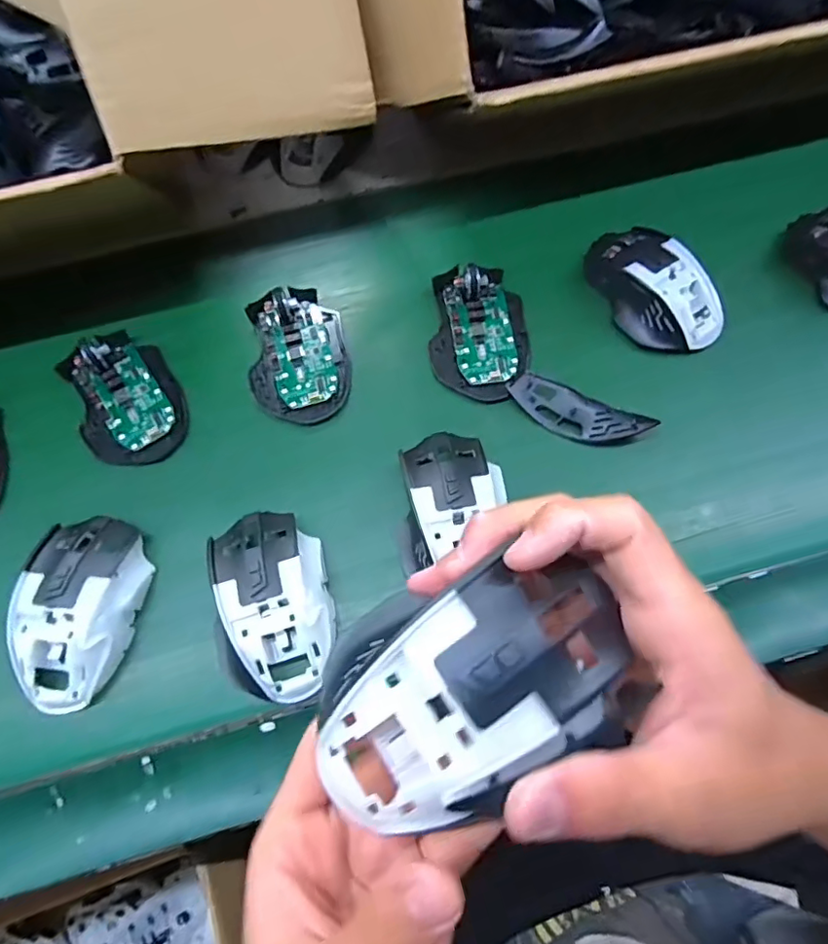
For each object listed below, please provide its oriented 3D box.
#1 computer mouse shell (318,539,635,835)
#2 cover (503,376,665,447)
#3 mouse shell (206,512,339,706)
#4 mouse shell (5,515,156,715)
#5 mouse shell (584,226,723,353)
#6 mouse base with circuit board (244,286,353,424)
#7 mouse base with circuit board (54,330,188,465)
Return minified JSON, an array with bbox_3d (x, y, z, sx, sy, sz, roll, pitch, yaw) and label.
[{"bbox_3d":[0.019,0.071,0.182,0.109,0.038,0.065,-23,68,-7],"label":"computer mouse shell"},{"bbox_3d":[0.115,-0.042,0.392,0.099,0.009,0.031,26,71,13],"label":"cover"},{"bbox_3d":[-0.088,0.078,0.340,0.070,0.036,0.114,-17,67,-4],"label":"mouse shell"},{"bbox_3d":[-0.209,0.083,0.340,0.064,0.036,0.114,7,68,6],"label":"mouse shell"},{"bbox_3d":[0.180,-0.142,0.419,0.065,0.034,0.115,-33,69,-11],"label":"mouse shell"},{"bbox_3d":[-0.090,-0.094,0.418,0.074,0.031,0.106,-17,67,-4],"label":"mouse base with circuit board"},{"bbox_3d":[-0.215,-0.059,0.407,0.073,0.022,0.111,-25,68,-7],"label":"mouse base with circuit board"}]

